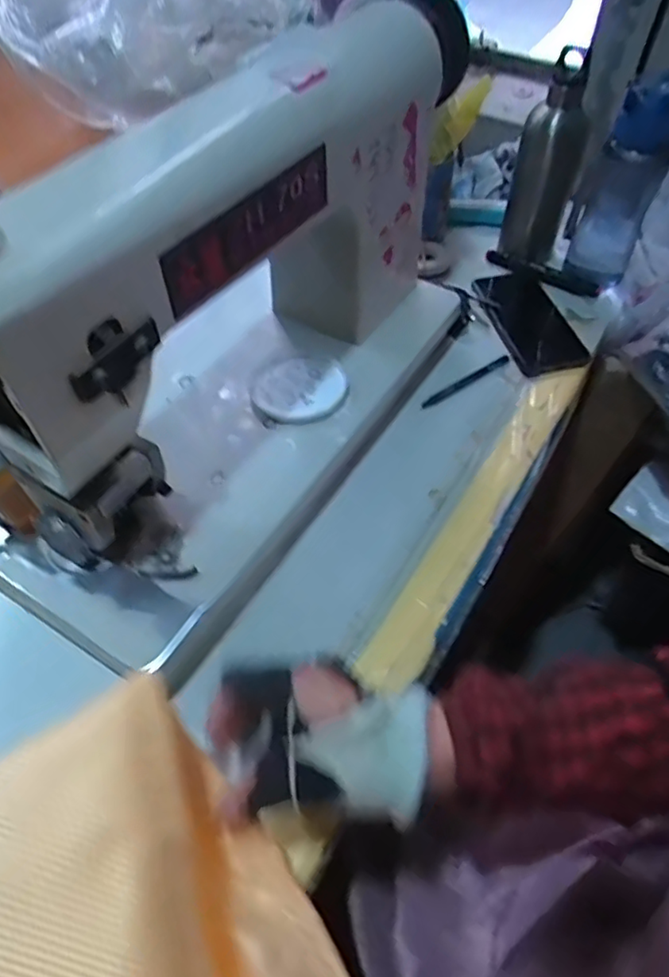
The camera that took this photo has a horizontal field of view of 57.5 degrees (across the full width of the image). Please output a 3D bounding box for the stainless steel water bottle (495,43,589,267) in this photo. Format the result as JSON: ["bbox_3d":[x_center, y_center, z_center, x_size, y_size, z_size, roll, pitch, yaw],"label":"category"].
[{"bbox_3d":[0.245,-0.370,0.706,0.069,0.211,0.070,11,54,9],"label":"stainless steel water bottle"}]

